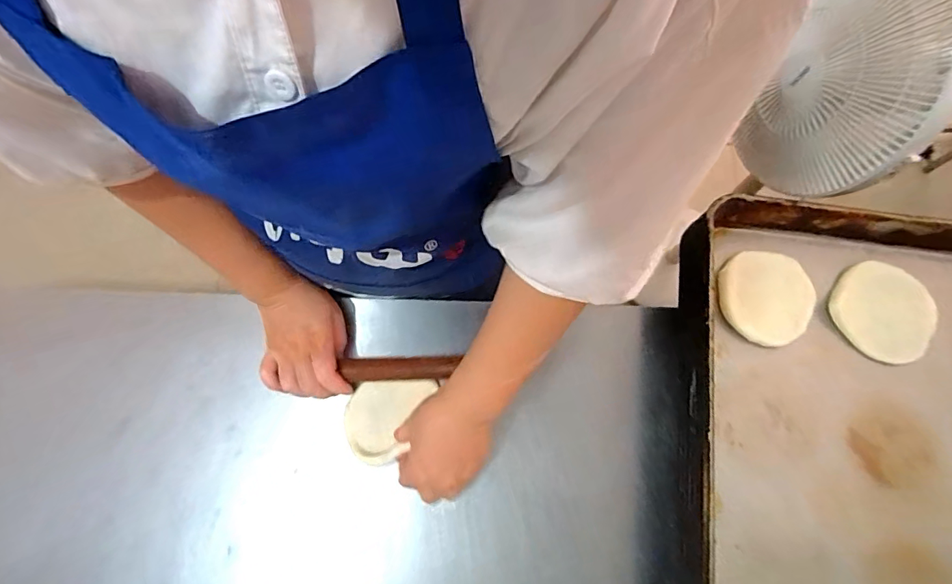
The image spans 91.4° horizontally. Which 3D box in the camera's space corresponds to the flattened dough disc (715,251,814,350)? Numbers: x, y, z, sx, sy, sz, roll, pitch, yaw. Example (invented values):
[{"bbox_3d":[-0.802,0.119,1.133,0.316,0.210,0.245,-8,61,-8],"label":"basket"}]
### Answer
[{"bbox_3d":[0.315,0.006,0.505,0.102,0.009,0.101,0,74,-1],"label":"flattened dough disc"}]

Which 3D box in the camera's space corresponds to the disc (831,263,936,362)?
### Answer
[{"bbox_3d":[0.448,0.019,0.509,0.101,0.014,0.099,0,74,-1],"label":"disc"}]

